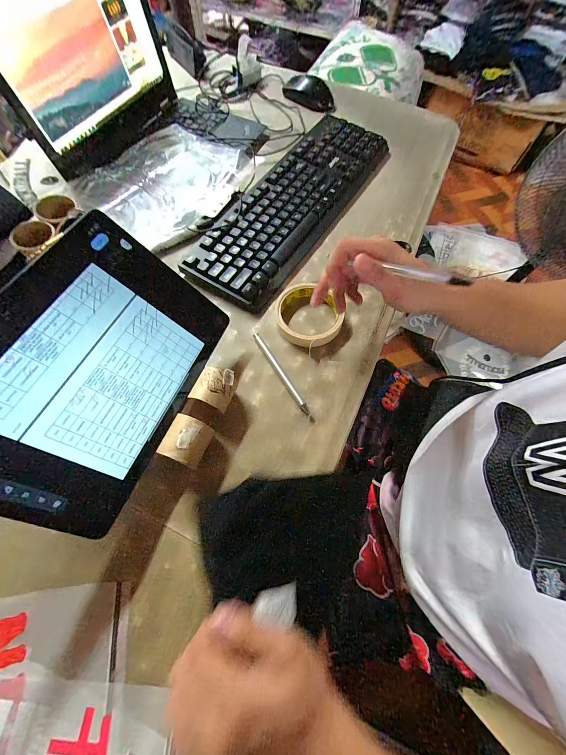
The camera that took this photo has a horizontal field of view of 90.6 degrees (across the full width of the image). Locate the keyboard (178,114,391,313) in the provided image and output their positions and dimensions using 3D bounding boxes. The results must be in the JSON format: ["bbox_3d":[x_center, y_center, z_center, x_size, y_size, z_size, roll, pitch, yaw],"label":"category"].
[{"bbox_3d":[0.022,-0.287,0.454,0.146,0.026,0.424,29,71,11],"label":"keyboard"}]

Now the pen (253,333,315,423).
[{"bbox_3d":[-0.001,-0.003,0.343,0.010,0.009,0.134,-29,71,-11],"label":"pen"}]

